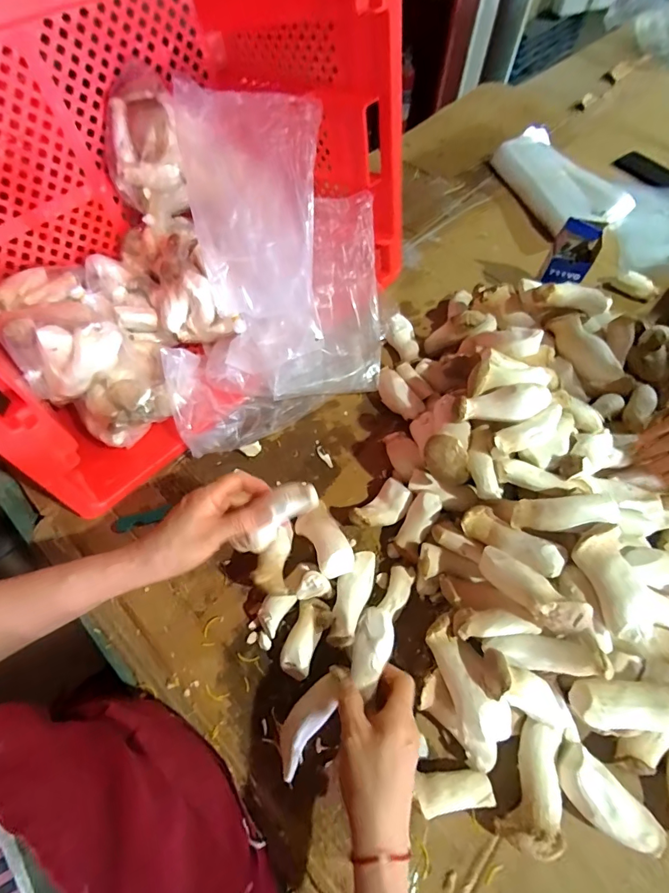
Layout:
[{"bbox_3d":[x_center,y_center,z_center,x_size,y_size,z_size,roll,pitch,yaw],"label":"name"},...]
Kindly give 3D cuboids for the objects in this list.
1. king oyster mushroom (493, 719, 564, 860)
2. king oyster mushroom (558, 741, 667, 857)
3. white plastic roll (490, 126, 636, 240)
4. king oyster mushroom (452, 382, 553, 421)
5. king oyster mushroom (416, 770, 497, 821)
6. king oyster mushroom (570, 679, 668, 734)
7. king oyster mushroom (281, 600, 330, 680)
[{"bbox_3d":[0.187,0.313,0.392,0.049,0.048,0.095,25,63,13],"label":"king oyster mushroom"},{"bbox_3d":[0.246,0.321,0.388,0.095,0.040,0.045,41,68,20],"label":"king oyster mushroom"},{"bbox_3d":[0.467,-0.560,0.894,0.145,0.045,0.286,-22,63,-12],"label":"white plastic roll"},{"bbox_3d":[0.192,-0.051,0.484,0.102,0.032,0.035,1,61,-1],"label":"king oyster mushroom"},{"bbox_3d":[0.112,0.321,0.397,0.071,0.031,0.030,-2,61,-1],"label":"king oyster mushroom"},{"bbox_3d":[0.271,0.225,0.368,0.109,0.034,0.043,2,61,1],"label":"king oyster mushroom"},{"bbox_3d":[-0.031,0.209,0.466,0.033,0.030,0.078,19,62,10],"label":"king oyster mushroom"}]

